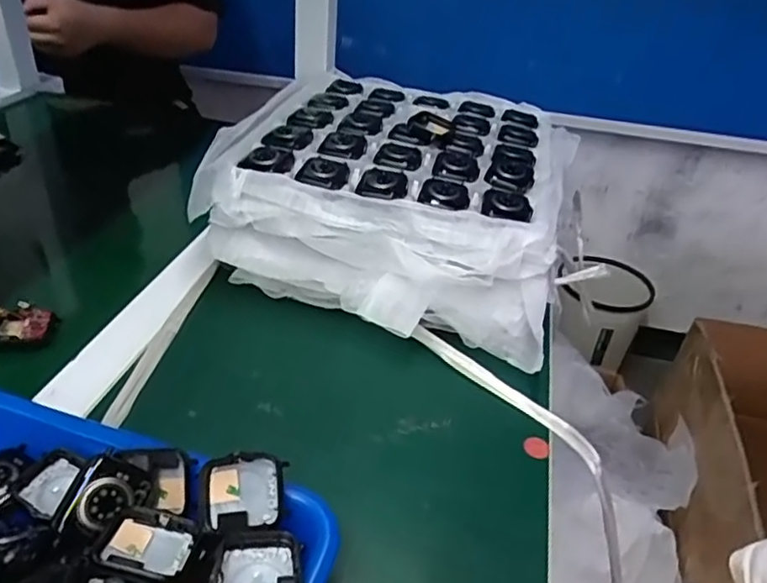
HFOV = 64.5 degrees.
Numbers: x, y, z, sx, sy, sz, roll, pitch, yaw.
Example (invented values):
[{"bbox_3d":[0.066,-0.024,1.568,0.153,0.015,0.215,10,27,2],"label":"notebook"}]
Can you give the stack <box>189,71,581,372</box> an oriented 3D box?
[{"bbox_3d":[0.019,-0.094,0.542,0.290,0.096,0.290,15,36,13],"label":"stack"}]

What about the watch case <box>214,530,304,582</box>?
[{"bbox_3d":[-0.054,0.124,0.265,0.037,0.011,0.040,1,35,-6],"label":"watch case"}]

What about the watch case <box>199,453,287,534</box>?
[{"bbox_3d":[-0.068,0.099,0.302,0.041,0.008,0.035,-13,71,10],"label":"watch case"}]

